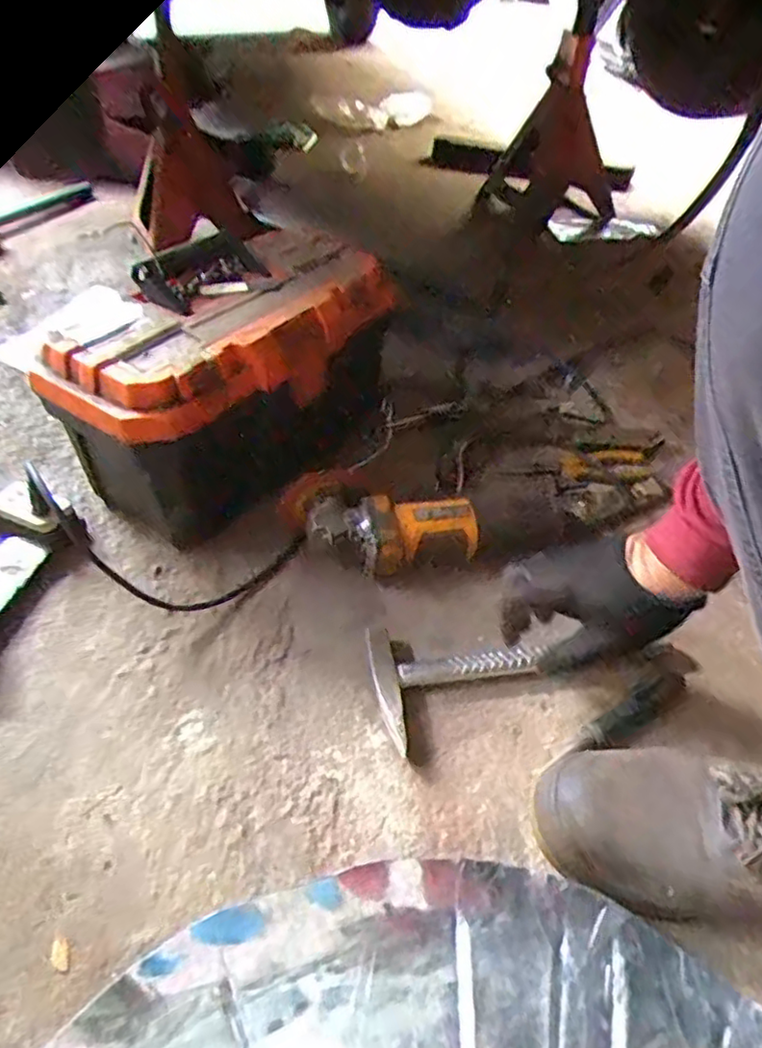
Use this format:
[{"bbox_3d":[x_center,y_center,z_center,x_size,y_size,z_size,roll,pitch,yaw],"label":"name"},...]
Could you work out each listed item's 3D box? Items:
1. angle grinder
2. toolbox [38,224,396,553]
[{"bbox_3d":[0.004,0.009,0.656,0.183,0.075,0.077,4,44,0],"label":"angle grinder"},{"bbox_3d":[-0.157,-0.171,0.729,0.187,0.183,0.372,28,49,23],"label":"toolbox"}]

